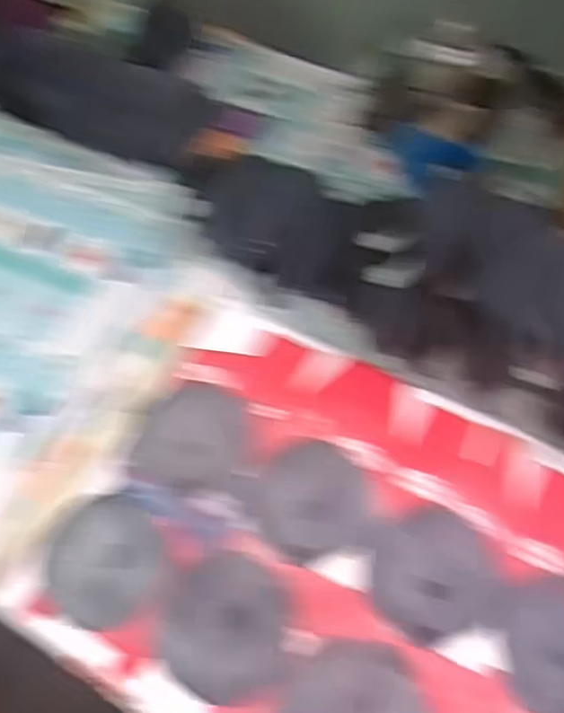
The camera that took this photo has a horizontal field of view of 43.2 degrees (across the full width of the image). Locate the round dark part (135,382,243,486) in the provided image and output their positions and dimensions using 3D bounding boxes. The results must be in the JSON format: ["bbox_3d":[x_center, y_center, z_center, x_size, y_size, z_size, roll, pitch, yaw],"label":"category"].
[{"bbox_3d":[-0.111,0.095,0.880,0.121,0.016,0.142,10,58,7],"label":"round dark part"}]

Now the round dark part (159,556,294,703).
[{"bbox_3d":[-0.058,0.278,0.740,0.126,0.015,0.142,-4,57,-3],"label":"round dark part"}]

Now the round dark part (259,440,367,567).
[{"bbox_3d":[0.033,0.159,0.813,0.117,0.026,0.130,-16,59,-10],"label":"round dark part"}]

